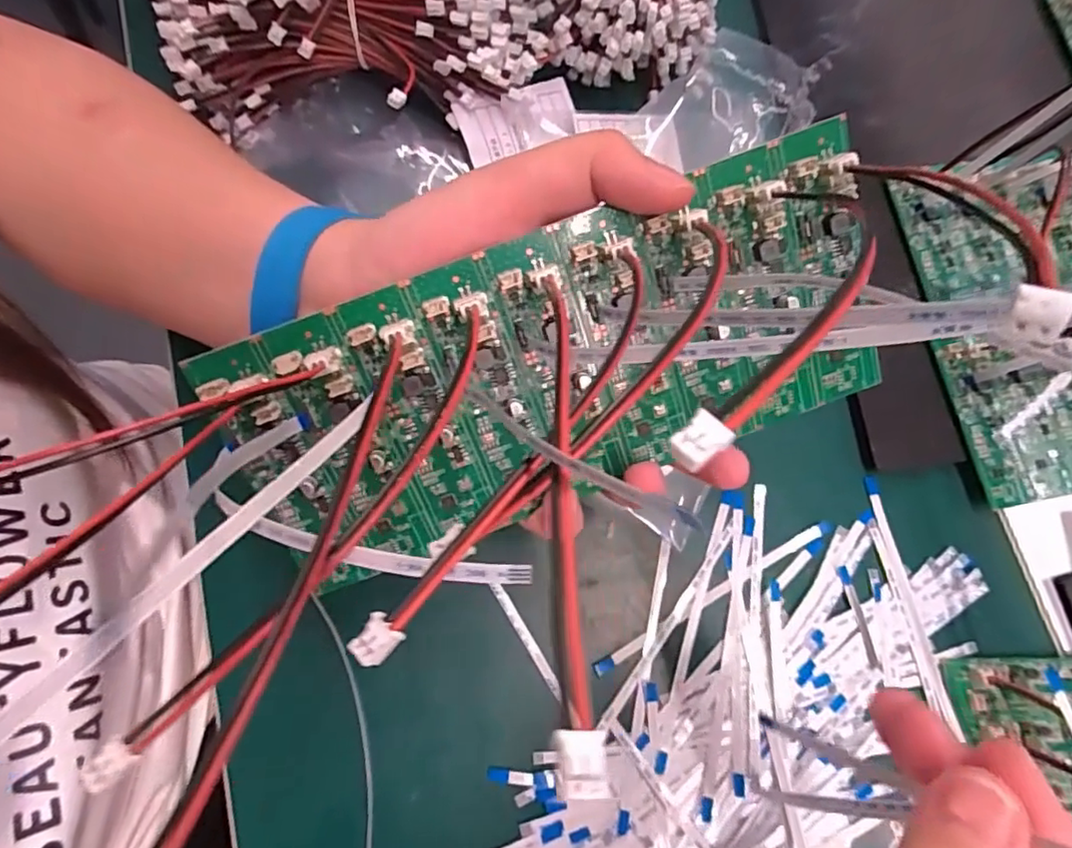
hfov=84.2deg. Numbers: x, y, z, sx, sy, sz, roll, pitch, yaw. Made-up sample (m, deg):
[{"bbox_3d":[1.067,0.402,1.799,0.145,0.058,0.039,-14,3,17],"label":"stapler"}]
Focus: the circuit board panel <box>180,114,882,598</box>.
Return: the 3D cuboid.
[{"bbox_3d":[0.007,-0.013,0.178,0.196,0.008,0.083,-20,112,0],"label":"circuit board panel"}]

